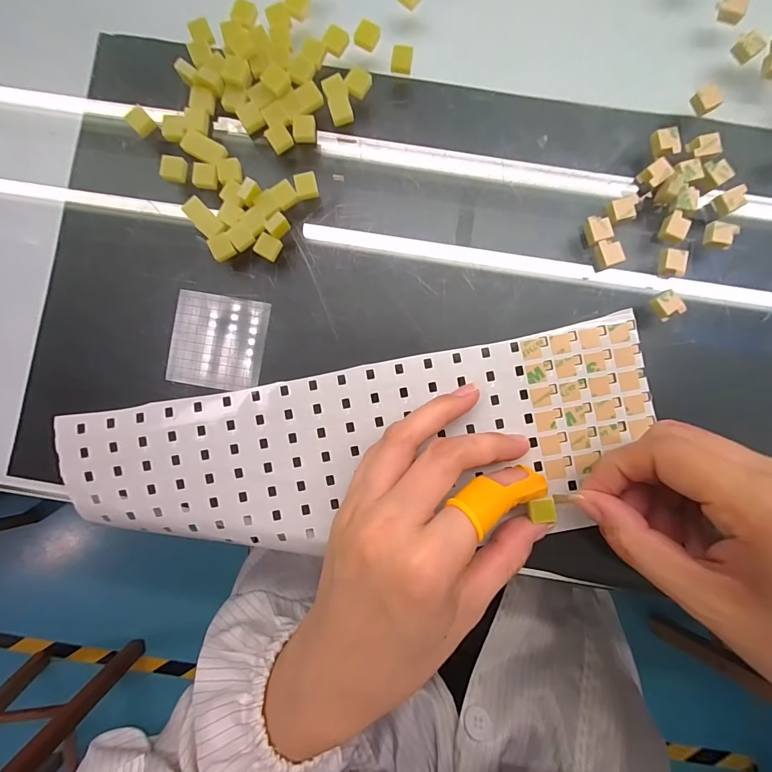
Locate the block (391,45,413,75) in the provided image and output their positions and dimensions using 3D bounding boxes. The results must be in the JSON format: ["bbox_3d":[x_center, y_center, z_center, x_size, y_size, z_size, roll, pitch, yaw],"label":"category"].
[{"bbox_3d":[0.008,-0.162,0.188,0.010,0.005,0.011,7,88,1],"label":"block"}]

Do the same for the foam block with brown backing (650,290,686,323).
[{"bbox_3d":[0.136,-0.039,0.182,0.011,0.005,0.014,-36,88,0],"label":"foam block with brown backing"}]

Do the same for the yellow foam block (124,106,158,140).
[{"bbox_3d":[-0.123,-0.133,0.189,0.010,0.007,0.010,-42,88,-1],"label":"yellow foam block"}]

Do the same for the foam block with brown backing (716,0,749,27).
[{"bbox_3d":[0.170,-0.186,0.185,0.013,0.007,0.009,28,89,1],"label":"foam block with brown backing"}]

